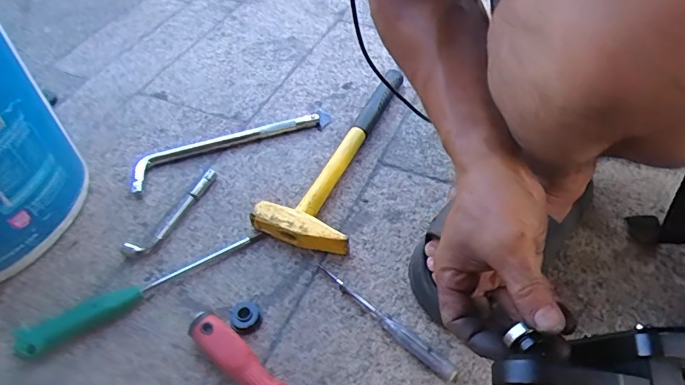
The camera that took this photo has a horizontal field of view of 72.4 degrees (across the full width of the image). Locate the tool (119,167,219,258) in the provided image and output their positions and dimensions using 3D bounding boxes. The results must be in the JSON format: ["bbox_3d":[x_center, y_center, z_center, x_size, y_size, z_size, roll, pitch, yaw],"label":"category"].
[{"bbox_3d":[-0.198,0.021,0.549,0.028,0.016,0.142,20,54,21],"label":"tool"}]

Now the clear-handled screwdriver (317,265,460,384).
[{"bbox_3d":[0.036,0.119,0.445,0.166,0.012,0.014,34,60,29],"label":"clear-handled screwdriver"}]

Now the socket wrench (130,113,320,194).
[{"bbox_3d":[-0.155,-0.066,0.616,0.249,0.019,0.050,-25,52,-15],"label":"socket wrench"}]

